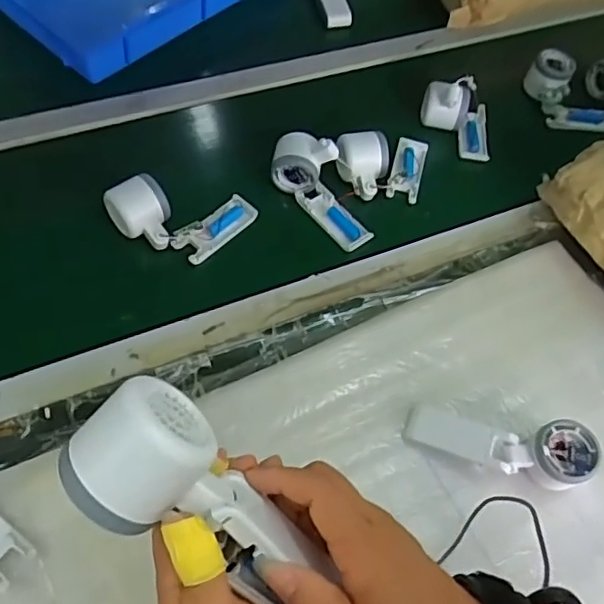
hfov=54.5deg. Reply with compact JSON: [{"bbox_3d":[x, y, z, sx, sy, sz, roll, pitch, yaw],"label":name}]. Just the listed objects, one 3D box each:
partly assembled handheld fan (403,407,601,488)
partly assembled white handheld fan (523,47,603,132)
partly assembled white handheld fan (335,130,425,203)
[{"bbox_3d":[0.190,0.134,0.574,0.169,0.055,0.054,15,54,9],"label":"partly assembled handheld fan"},{"bbox_3d":[0.386,-0.300,0.837,0.139,0.059,0.078,29,57,19],"label":"partly assembled white handheld fan"},{"bbox_3d":[0.102,-0.183,0.748,0.106,0.069,0.124,13,53,7],"label":"partly assembled white handheld fan"}]

